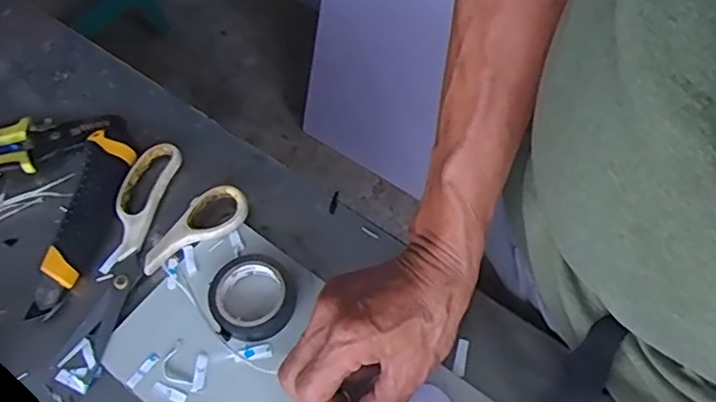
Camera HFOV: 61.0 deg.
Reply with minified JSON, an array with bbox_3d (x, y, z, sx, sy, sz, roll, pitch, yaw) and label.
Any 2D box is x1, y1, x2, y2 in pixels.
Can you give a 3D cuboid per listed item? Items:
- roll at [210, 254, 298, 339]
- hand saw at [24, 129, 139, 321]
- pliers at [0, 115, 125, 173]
[{"bbox_3d":[-0.075,0.068,0.432,0.057,0.021,0.057,-1,59,1],"label":"roll"},{"bbox_3d":[-0.212,0.016,0.473,0.037,0.018,0.153,5,60,5],"label":"hand saw"},{"bbox_3d":[-0.290,-0.043,0.509,0.167,0.021,0.059,-11,60,-4],"label":"pliers"}]

